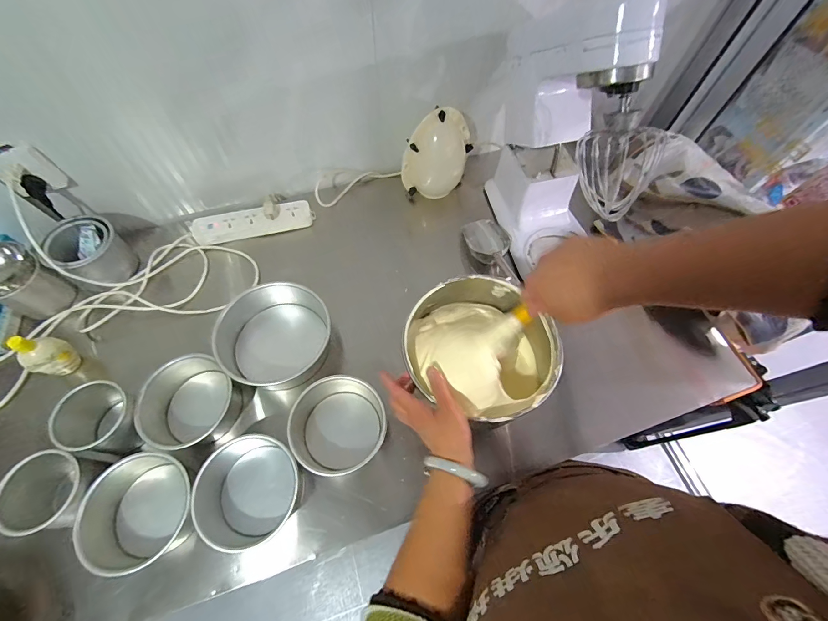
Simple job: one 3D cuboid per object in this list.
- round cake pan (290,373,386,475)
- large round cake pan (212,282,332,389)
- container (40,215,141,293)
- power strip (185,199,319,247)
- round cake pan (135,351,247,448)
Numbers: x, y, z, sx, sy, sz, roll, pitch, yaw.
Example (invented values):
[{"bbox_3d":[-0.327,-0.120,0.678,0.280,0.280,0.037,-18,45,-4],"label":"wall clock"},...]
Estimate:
[{"bbox_3d":[-0.130,0.205,0.631,0.158,0.075,0.154,1,63,-1],"label":"round cake pan"},{"bbox_3d":[-0.276,0.053,0.691,0.184,0.085,0.177,1,63,-1],"label":"large round cake pan"},{"bbox_3d":[-0.679,-0.117,0.753,0.110,0.108,0.135,31,66,13],"label":"container"},{"bbox_3d":[-0.381,-0.208,0.850,0.274,0.040,0.069,-11,64,-7],"label":"power strip"},{"bbox_3d":[-0.401,0.169,0.638,0.141,0.073,0.157,28,66,12],"label":"round cake pan"}]

